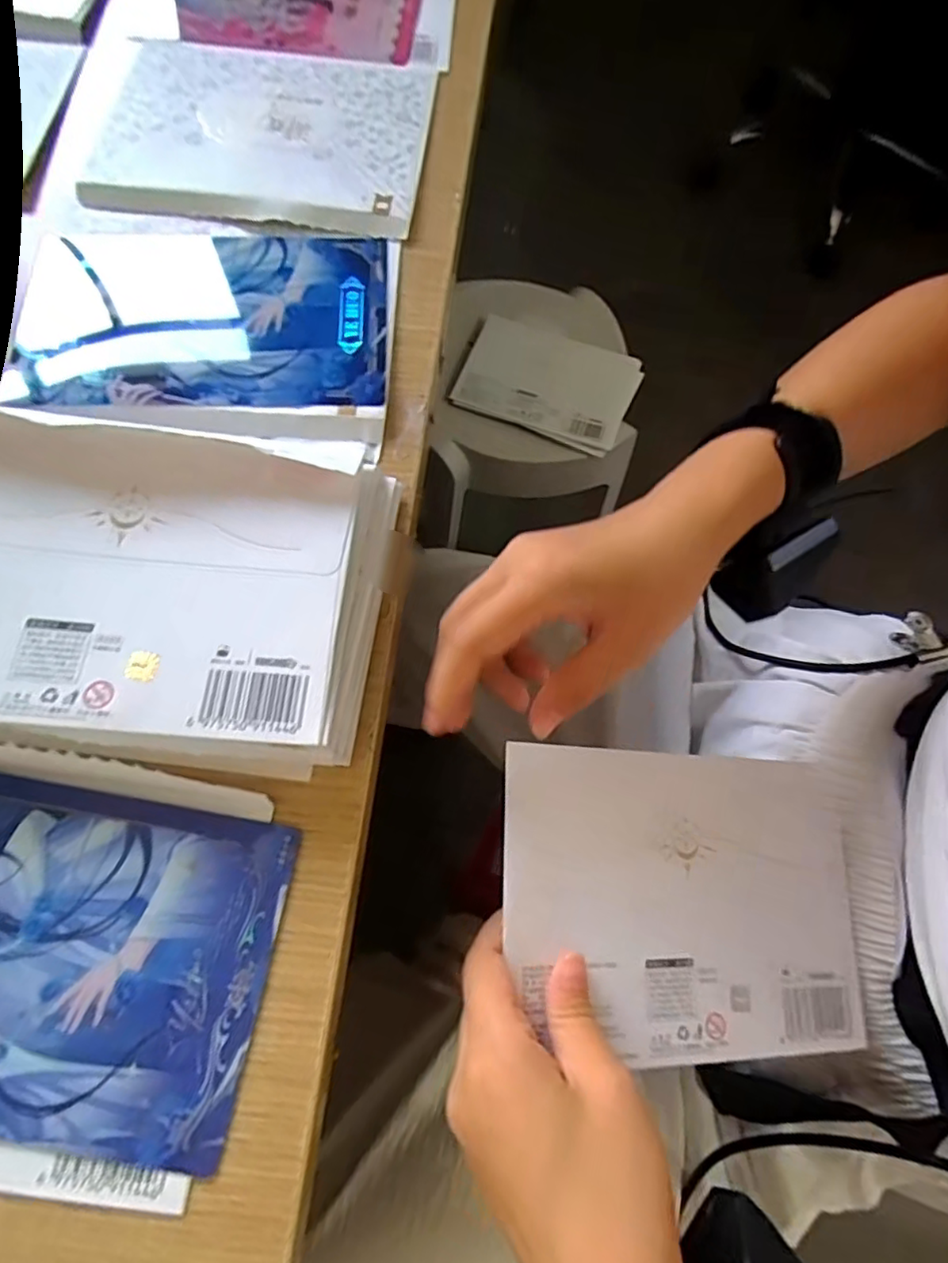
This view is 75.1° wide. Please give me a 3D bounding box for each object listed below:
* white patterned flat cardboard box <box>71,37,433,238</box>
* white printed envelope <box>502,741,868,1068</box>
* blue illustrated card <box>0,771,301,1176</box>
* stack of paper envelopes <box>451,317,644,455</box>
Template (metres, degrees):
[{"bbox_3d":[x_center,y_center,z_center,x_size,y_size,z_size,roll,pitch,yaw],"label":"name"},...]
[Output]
[{"bbox_3d":[-0.118,-0.280,0.341,0.181,0.005,0.136,8,72,1],"label":"white patterned flat cardboard box"},{"bbox_3d":[0.098,0.118,0.274,0.176,0.005,0.123,8,73,-16],"label":"white printed envelope"},{"bbox_3d":[-0.159,0.110,0.216,0.171,0.004,0.107,11,72,1],"label":"blue illustrated card"},{"bbox_3d":[0.079,-0.269,0.664,0.180,0.012,0.127,22,72,5],"label":"stack of paper envelopes"}]

